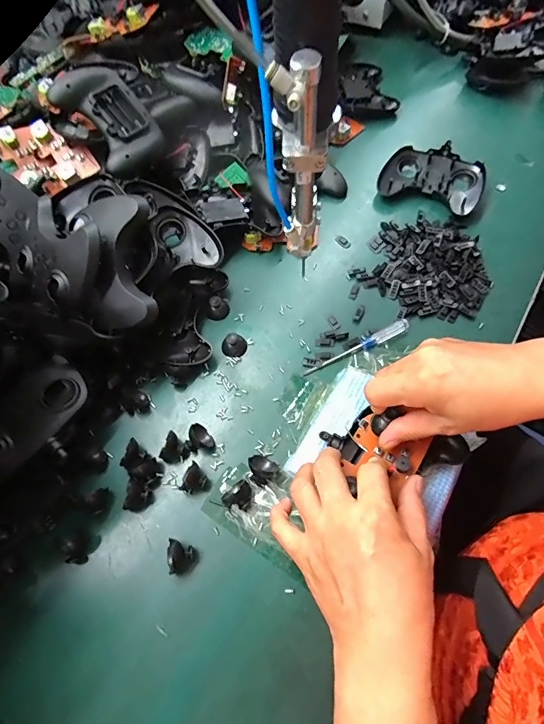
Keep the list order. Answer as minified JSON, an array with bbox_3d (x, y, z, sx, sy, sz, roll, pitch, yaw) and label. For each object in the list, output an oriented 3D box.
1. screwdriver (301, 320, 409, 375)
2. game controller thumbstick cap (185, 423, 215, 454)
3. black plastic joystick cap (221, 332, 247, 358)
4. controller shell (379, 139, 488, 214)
[{"bbox_3d":[0.086,-0.014,0.403,0.117,0.012,0.012,-24,66,-8],"label":"screwdriver"},{"bbox_3d":[-0.068,0.073,0.371,0.022,0.018,0.027,-38,68,-14],"label":"game controller thumbstick cap"},{"bbox_3d":[-0.039,-0.019,0.413,0.026,0.020,0.022,-26,66,-9],"label":"black plastic joystick cap"},{"bbox_3d":[0.202,-0.233,0.498,0.121,0.023,0.087,22,68,13],"label":"controller shell"}]

